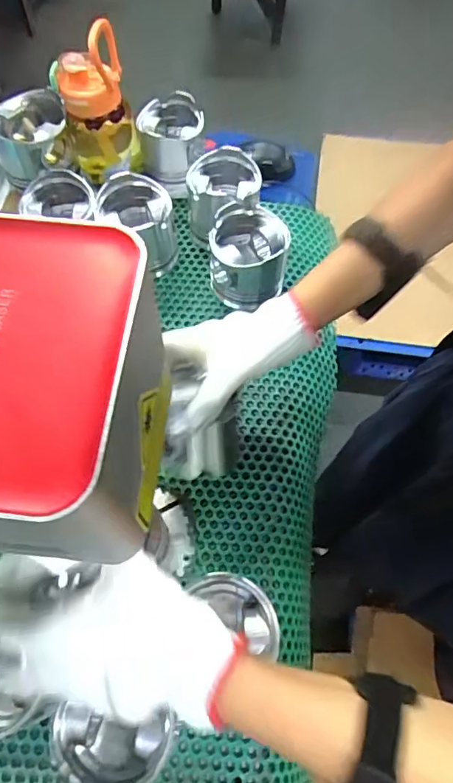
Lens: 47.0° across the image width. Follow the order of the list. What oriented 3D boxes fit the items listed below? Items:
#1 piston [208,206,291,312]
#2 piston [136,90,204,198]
[{"bbox_3d":[0.028,-0.162,0.632,0.088,0.085,0.091,0,64,1],"label":"piston"},{"bbox_3d":[-0.077,-0.355,0.751,0.091,0.090,0.095,1,64,1],"label":"piston"}]

